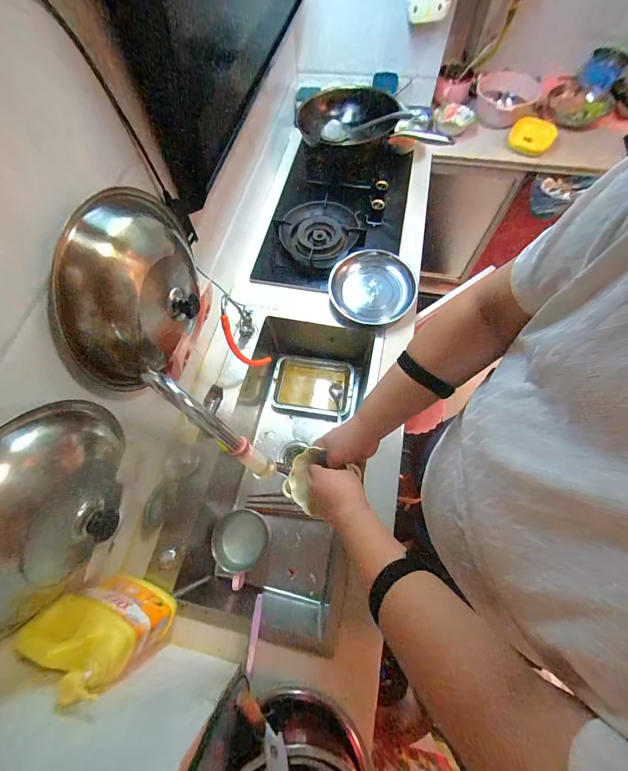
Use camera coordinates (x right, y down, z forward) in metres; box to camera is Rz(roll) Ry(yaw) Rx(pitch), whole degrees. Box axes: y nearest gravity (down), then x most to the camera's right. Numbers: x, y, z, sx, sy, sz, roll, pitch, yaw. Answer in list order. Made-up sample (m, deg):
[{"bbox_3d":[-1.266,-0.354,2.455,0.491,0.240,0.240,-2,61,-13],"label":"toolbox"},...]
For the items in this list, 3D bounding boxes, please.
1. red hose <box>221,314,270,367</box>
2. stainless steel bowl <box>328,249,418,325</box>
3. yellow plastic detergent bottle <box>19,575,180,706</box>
[{"bbox_3d":[-0.156,-0.082,0.696,0.013,0.184,0.059,-1,65,25],"label":"red hose"},{"bbox_3d":[0.165,-0.275,0.872,0.224,0.060,0.226,-1,67,1],"label":"stainless steel bowl"},{"bbox_3d":[-0.330,0.388,0.489,0.144,0.225,0.079,25,70,12],"label":"yellow plastic detergent bottle"}]

